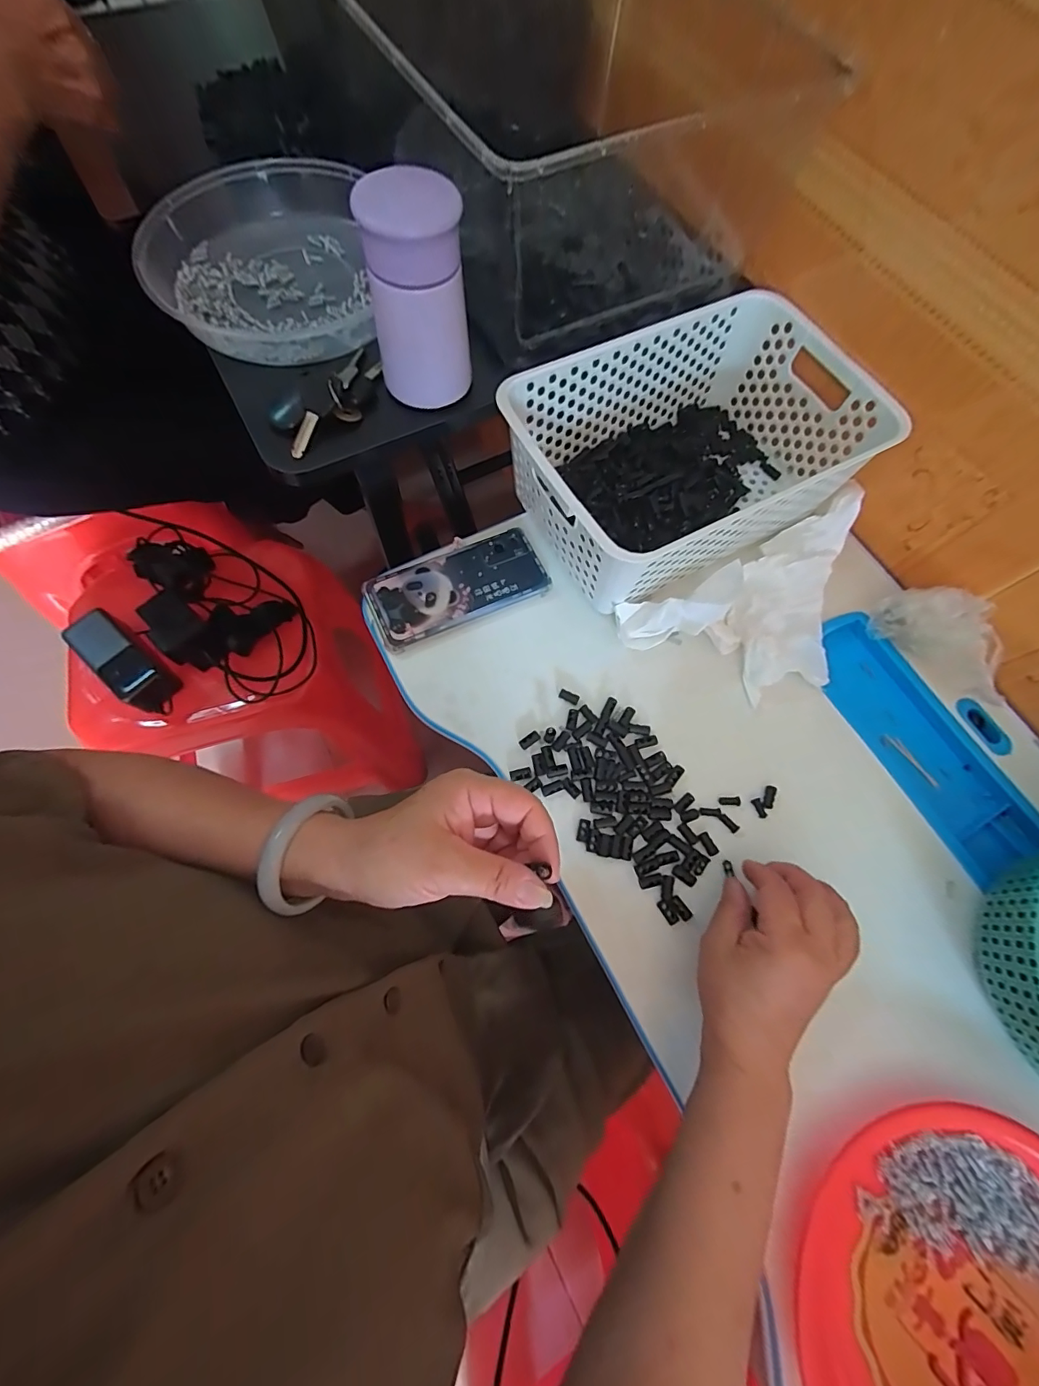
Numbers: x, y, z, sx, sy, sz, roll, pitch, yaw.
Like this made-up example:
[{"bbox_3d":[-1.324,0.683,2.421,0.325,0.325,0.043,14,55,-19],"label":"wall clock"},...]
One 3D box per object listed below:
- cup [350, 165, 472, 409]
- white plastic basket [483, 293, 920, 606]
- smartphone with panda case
[{"bbox_3d":[-0.074,-0.287,0.359,0.067,0.122,0.058,-9,72,-6],"label":"cup"},{"bbox_3d":[0.154,-0.222,0.452,0.301,0.099,0.198,-30,75,-12],"label":"white plastic basket"},{"bbox_3d":[-0.059,-0.102,0.454,0.161,0.007,0.085,-23,74,-10],"label":"smartphone with panda case"}]

